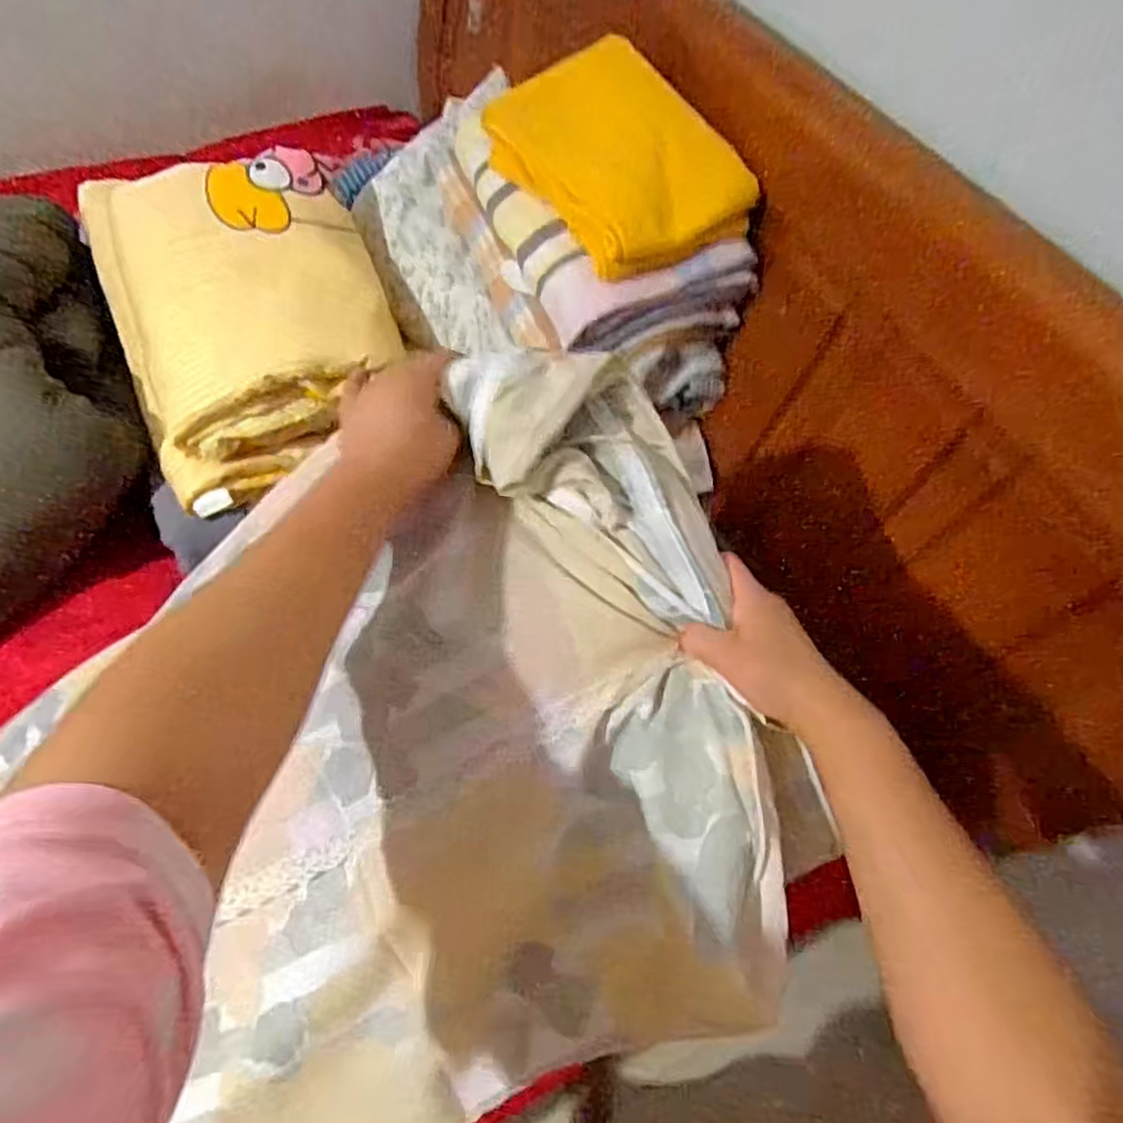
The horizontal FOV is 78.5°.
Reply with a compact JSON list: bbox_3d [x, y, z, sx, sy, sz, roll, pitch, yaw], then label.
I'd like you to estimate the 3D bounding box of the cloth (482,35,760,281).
[{"bbox_3d":[0.061,-0.469,0.781,0.210,0.062,0.294,-36,79,-2],"label":"cloth"}]

